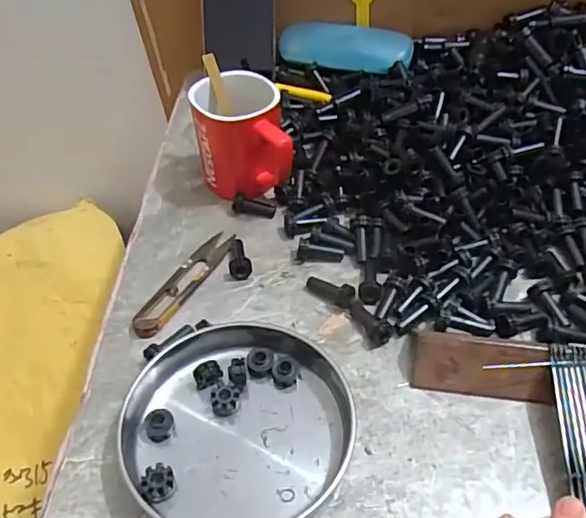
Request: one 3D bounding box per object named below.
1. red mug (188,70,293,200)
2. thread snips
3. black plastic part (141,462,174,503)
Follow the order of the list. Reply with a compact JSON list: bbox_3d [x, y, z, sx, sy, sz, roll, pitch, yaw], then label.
[{"bbox_3d":[-0.046,-0.107,0.498,0.076,0.076,0.104,-9,47,-7],"label":"red mug"},{"bbox_3d":[-0.085,0.014,0.443,0.024,0.013,0.115,20,50,19],"label":"thread snips"},{"bbox_3d":[-0.080,0.132,0.334,0.017,0.008,0.021,-11,47,-9],"label":"black plastic part"}]

